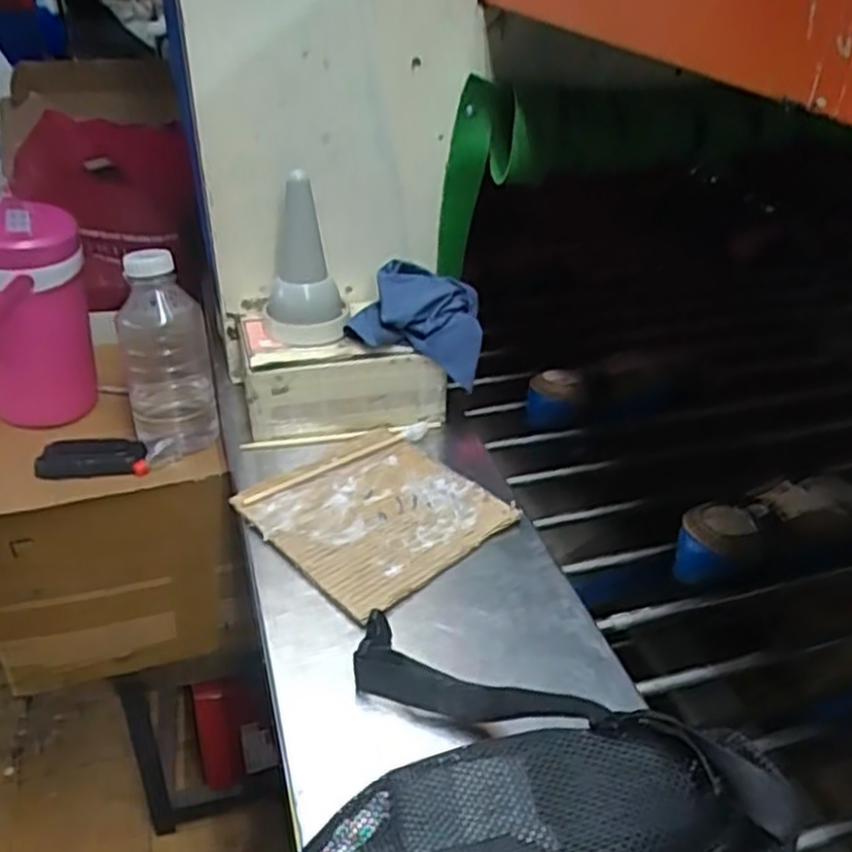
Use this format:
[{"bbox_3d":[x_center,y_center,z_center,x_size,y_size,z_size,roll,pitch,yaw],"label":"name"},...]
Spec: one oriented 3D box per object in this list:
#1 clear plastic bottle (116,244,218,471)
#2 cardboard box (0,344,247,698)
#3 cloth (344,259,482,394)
[{"bbox_3d":[-0.275,-0.067,0.821,0.091,0.209,0.093,-13,37,-21],"label":"clear plastic bottle"},{"bbox_3d":[-0.416,0.111,0.959,0.311,0.304,0.289,-10,36,-17],"label":"cardboard box"},{"bbox_3d":[-0.010,-0.101,0.745,0.126,0.082,0.085,1,34,-1],"label":"cloth"}]

